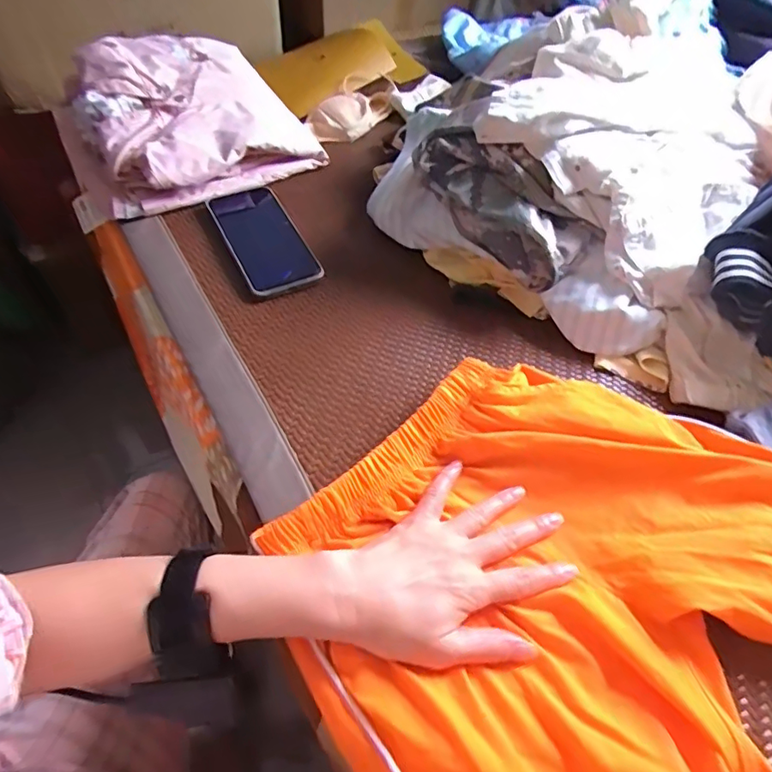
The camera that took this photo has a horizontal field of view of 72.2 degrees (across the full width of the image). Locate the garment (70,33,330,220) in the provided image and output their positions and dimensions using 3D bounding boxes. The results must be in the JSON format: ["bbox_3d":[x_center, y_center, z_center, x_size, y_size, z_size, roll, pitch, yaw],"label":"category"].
[{"bbox_3d":[-0.236,-0.311,0.623,0.249,0.110,0.216,-30,61,-24],"label":"garment"}]

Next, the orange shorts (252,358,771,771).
[{"bbox_3d":[0.137,0.144,0.349,0.358,0.051,0.360,-37,64,-27],"label":"orange shorts"}]

